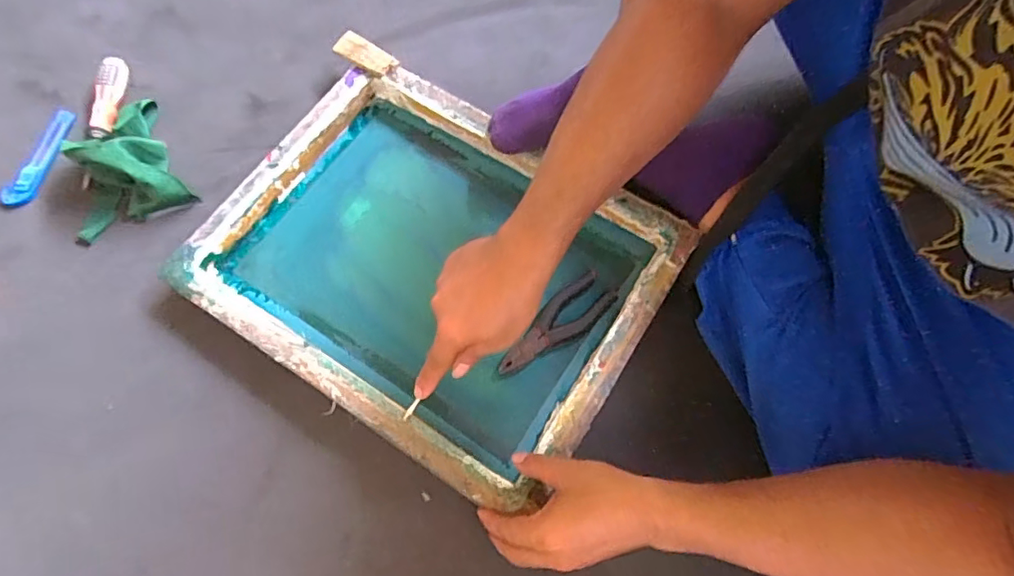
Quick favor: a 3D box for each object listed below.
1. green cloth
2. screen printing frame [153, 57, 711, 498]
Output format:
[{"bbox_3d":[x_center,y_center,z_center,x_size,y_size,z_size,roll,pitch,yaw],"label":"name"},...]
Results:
[{"bbox_3d":[-0.469,-0.158,0.638,0.133,0.064,0.164,-24,72,-9],"label":"green cloth"},{"bbox_3d":[-0.084,-0.026,0.592,0.453,0.053,0.346,31,73,11],"label":"screen printing frame"}]

